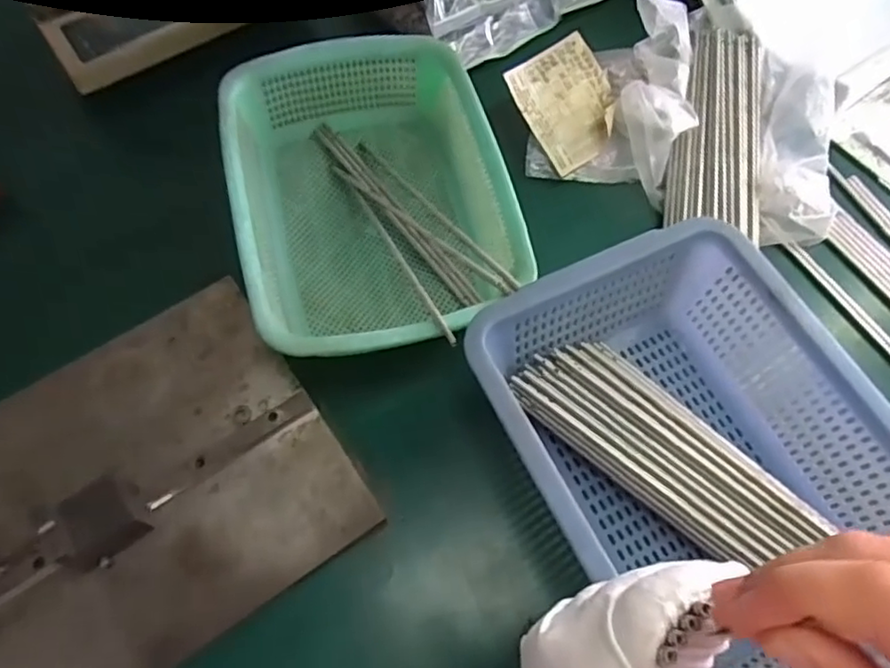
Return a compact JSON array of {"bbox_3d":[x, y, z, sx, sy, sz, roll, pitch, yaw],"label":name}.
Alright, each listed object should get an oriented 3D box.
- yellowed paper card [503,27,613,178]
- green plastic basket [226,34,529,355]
[{"bbox_3d":[0.119,-0.222,0.615,0.088,0.009,0.110,-33,95,-3],"label":"yellowed paper card"},{"bbox_3d":[-0.063,-0.114,0.566,0.222,0.094,0.297,-14,66,-8],"label":"green plastic basket"}]

